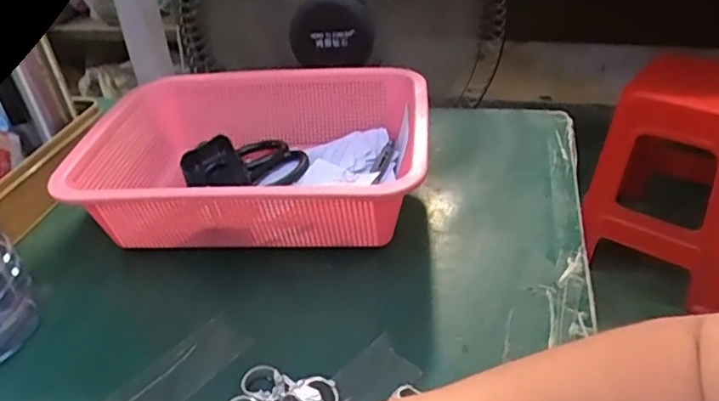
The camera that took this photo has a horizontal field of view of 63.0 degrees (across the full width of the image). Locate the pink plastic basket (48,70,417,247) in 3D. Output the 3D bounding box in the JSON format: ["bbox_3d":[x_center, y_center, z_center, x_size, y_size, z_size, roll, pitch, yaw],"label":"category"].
[{"bbox_3d":[-0.091,-0.034,0.537,0.289,0.094,0.202,0,35,7],"label":"pink plastic basket"}]

